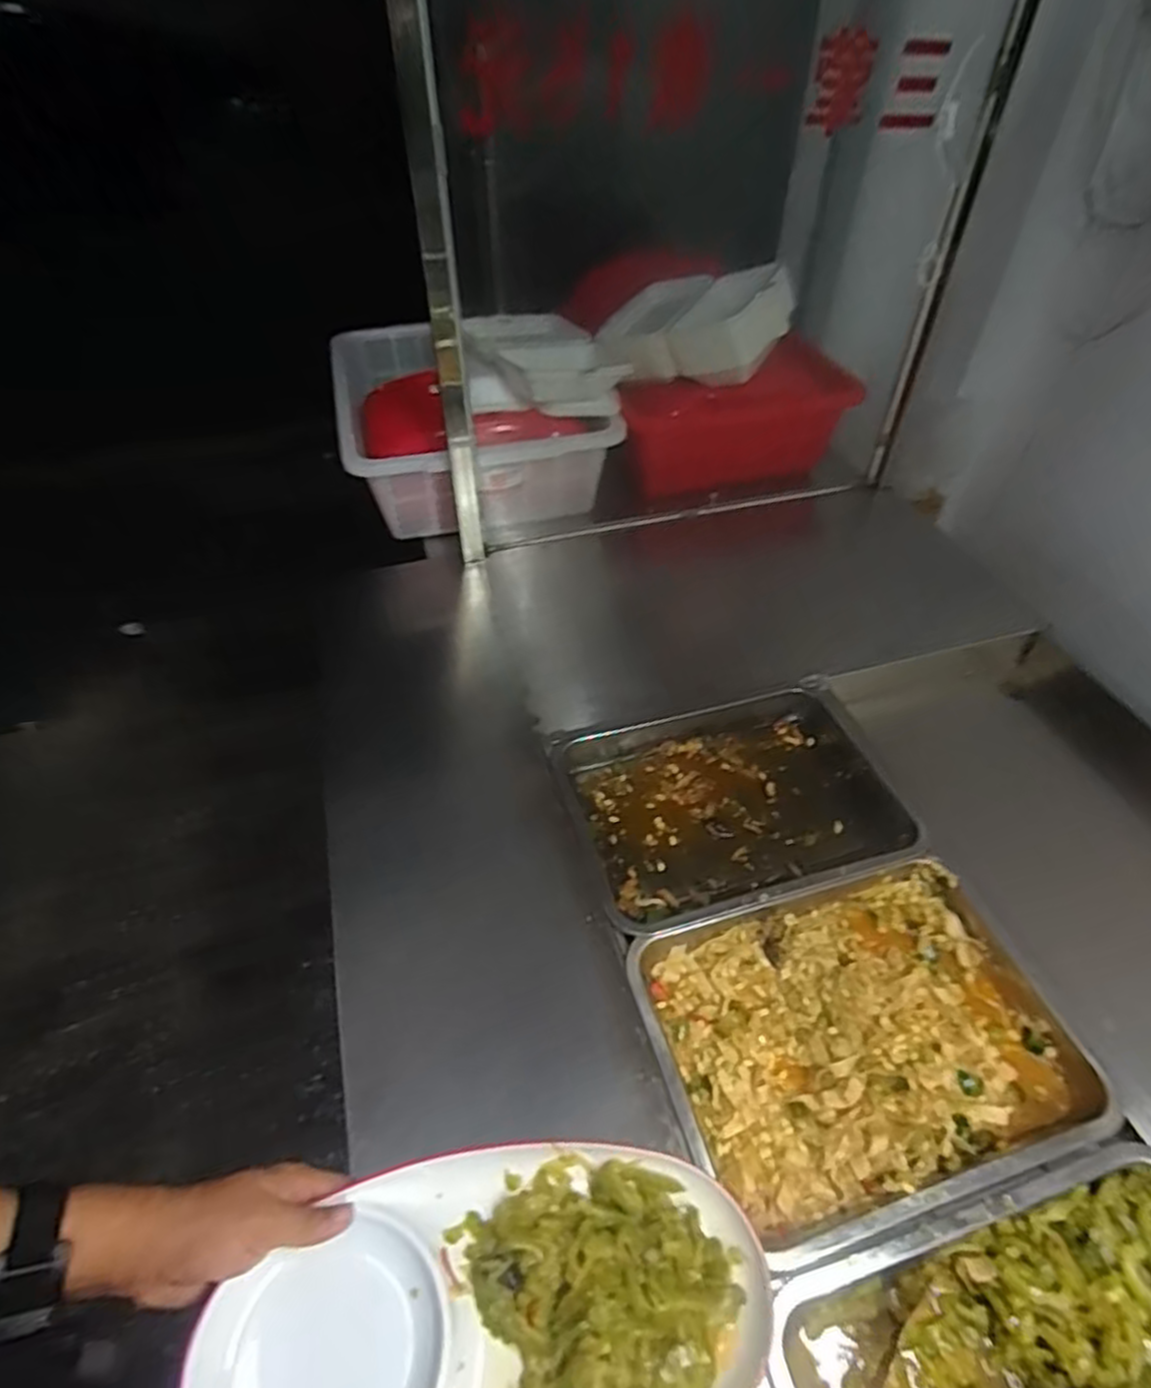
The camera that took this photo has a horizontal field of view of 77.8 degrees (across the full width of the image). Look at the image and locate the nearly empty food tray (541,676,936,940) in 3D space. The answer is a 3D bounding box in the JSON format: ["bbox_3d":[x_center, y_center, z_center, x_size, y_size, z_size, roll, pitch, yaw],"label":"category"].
[{"bbox_3d":[0.179,0.119,0.798,0.362,0.052,0.259,-12,47,-11],"label":"nearly empty food tray"}]

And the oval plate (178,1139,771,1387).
[{"bbox_3d":[-0.045,0.382,0.439,0.334,0.061,0.176,-5,47,-6],"label":"oval plate"}]

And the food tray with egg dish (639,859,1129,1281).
[{"bbox_3d":[0.248,0.294,0.623,0.354,0.055,0.254,-12,47,-12],"label":"food tray with egg dish"}]

